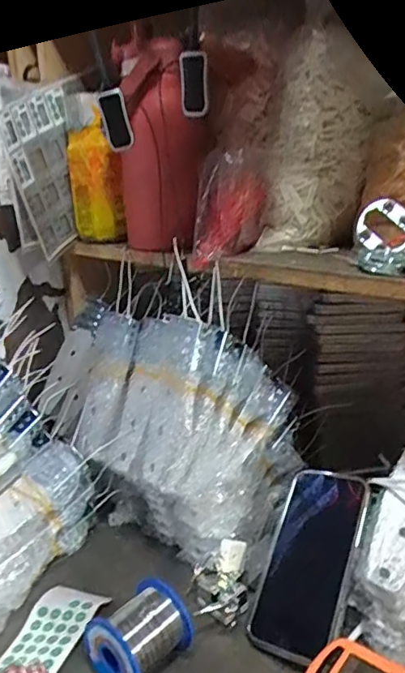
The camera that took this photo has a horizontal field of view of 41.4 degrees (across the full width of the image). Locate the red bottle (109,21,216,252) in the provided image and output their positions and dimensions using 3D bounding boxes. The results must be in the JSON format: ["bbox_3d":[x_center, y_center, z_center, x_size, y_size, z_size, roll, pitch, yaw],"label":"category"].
[{"bbox_3d":[-0.042,-0.192,0.548,0.097,0.201,0.102,-2,17,1],"label":"red bottle"}]

